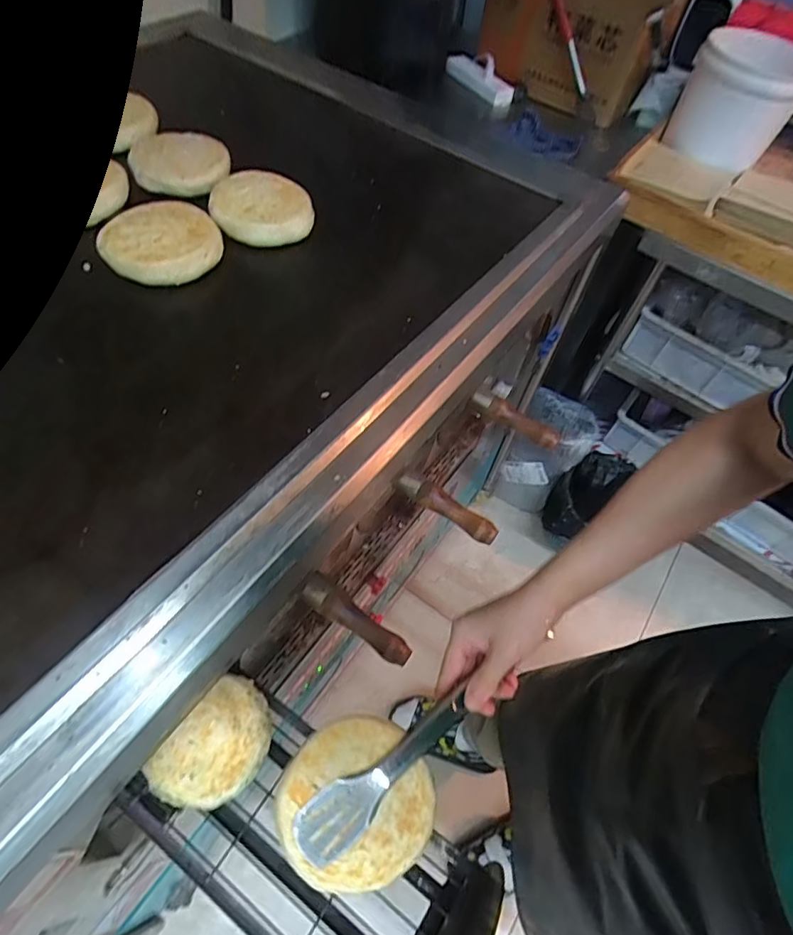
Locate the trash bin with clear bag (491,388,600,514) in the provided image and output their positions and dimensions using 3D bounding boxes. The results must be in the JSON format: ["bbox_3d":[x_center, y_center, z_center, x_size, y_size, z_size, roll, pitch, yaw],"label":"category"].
[{"bbox_3d":[0.395,-0.022,1.425,0.184,0.327,0.181,26,58,11],"label":"trash bin with clear bag"}]

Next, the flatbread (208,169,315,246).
[{"bbox_3d":[-0.165,-0.325,0.637,0.118,0.024,0.135,-3,57,-8],"label":"flatbread"}]

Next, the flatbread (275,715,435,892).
[{"bbox_3d":[-0.032,0.257,0.400,0.114,0.026,0.112,3,57,-5],"label":"flatbread"}]

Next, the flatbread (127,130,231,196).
[{"bbox_3d":[-0.282,-0.402,0.671,0.119,0.022,0.138,-19,61,-18],"label":"flatbread"}]

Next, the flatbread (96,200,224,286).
[{"bbox_3d":[-0.266,-0.259,0.585,0.126,0.021,0.122,-6,58,-10],"label":"flatbread"}]

